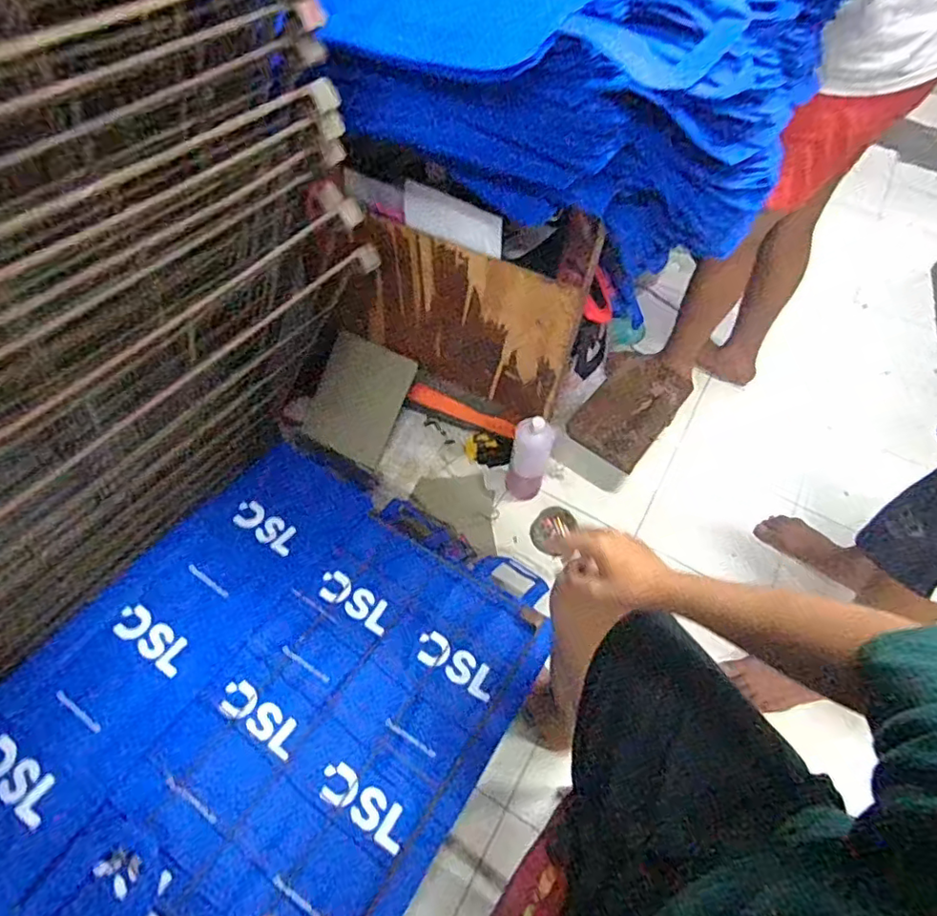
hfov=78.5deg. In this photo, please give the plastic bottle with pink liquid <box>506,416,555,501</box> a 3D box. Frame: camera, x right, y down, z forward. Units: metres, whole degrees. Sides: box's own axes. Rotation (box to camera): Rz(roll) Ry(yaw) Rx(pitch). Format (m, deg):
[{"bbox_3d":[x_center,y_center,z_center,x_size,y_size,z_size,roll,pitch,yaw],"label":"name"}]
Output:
[{"bbox_3d":[0.130,0.003,1.237,0.088,0.232,0.067,13,54,5],"label":"plastic bottle with pink liquid"}]

